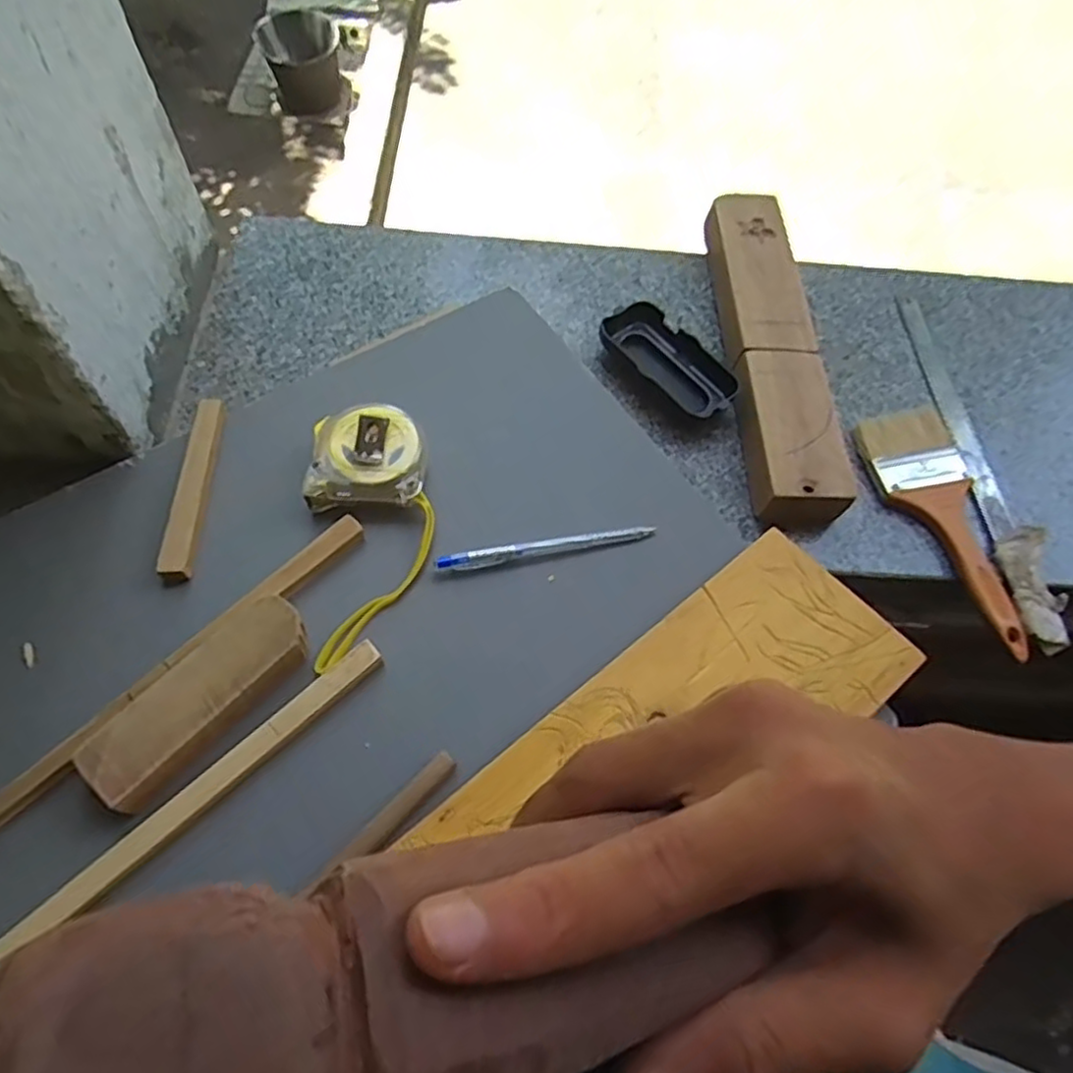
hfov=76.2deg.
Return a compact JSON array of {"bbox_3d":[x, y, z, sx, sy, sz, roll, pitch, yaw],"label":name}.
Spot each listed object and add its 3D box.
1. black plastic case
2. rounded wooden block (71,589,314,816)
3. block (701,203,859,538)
[{"bbox_3d":[0.098,-0.130,0.518,0.051,0.024,0.112,-39,73,-20],"label":"black plastic case"},{"bbox_3d":[-0.173,0.083,0.356,0.040,0.020,0.119,37,67,13],"label":"rounded wooden block"},{"bbox_3d":[0.178,-0.145,0.523,0.062,0.038,0.299,2,64,-4],"label":"block"}]

